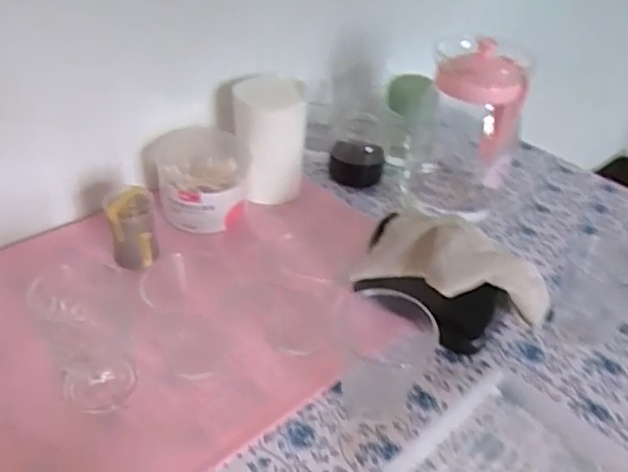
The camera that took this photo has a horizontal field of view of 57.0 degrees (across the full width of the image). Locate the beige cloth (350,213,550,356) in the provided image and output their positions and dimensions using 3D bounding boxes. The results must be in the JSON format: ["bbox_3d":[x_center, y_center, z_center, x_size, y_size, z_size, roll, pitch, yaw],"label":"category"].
[{"bbox_3d":[0.124,0.041,0.534,0.170,0.103,0.078,12,37,7],"label":"beige cloth"}]

